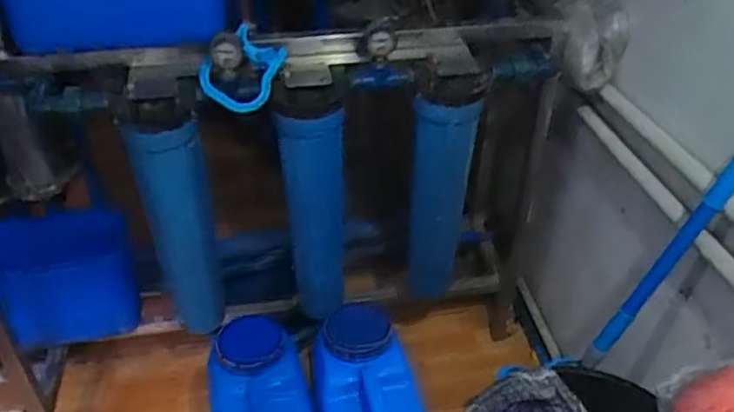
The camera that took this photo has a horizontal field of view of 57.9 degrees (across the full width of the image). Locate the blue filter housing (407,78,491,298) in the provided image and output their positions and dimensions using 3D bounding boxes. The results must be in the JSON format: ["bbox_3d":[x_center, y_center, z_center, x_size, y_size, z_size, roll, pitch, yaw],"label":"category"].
[{"bbox_3d":[0.146,-0.015,1.392,0.118,0.719,0.117,0,59,1],"label":"blue filter housing"}]

